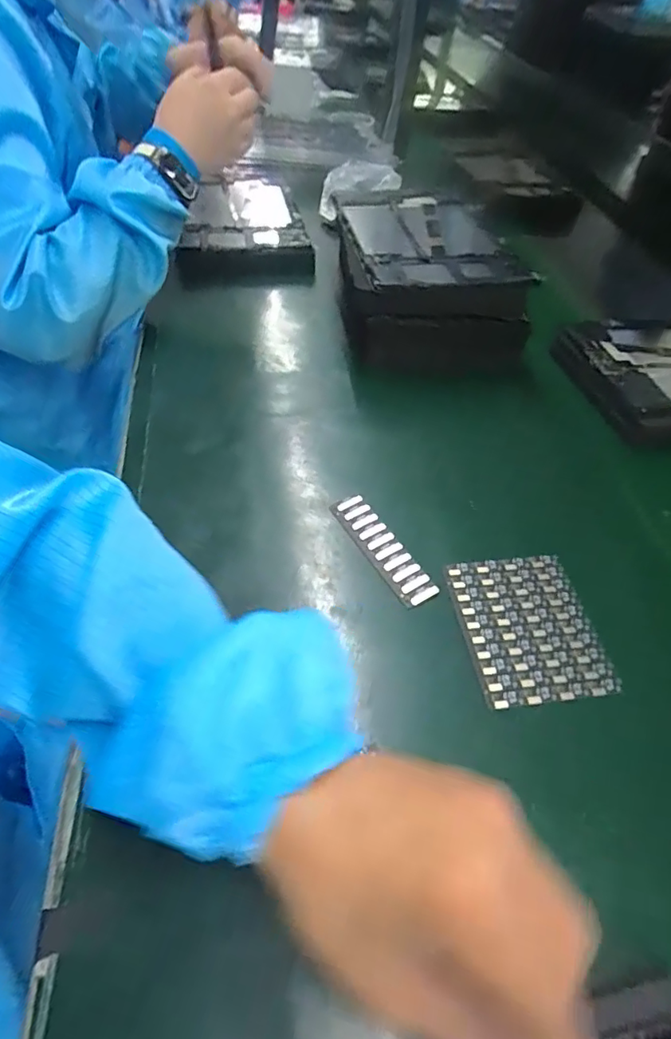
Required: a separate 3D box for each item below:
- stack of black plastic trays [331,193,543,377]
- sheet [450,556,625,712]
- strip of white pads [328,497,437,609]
[{"bbox_3d":[0.084,-0.242,0.545,0.157,0.087,0.237,0,50,-6],"label":"stack of black plastic trays"},{"bbox_3d":[0.119,0.066,0.338,0.078,0.007,0.095,-3,50,-9],"label":"sheet"},{"bbox_3d":[0.031,0.018,0.369,0.023,0.009,0.097,-22,56,-23],"label":"strip of white pads"}]

